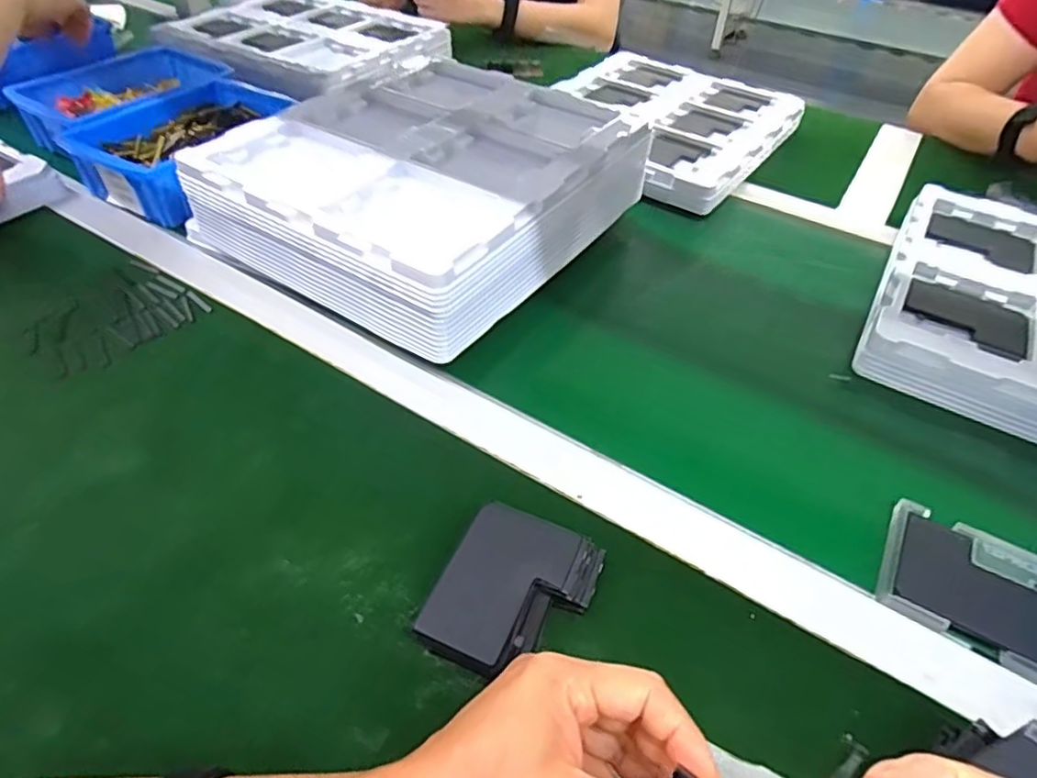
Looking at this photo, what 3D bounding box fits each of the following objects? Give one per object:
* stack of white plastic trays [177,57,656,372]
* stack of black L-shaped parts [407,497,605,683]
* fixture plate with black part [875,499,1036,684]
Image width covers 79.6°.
[{"bbox_3d":[-0.076,-0.180,0.565,0.275,0.100,0.321,30,51,23],"label":"stack of white plastic trays"},{"bbox_3d":[-0.002,0.110,0.338,0.074,0.021,0.089,20,48,15],"label":"stack of black L-shaped parts"},{"bbox_3d":[0.271,0.116,0.365,0.102,0.011,0.082,28,50,21],"label":"fixture plate with black part"}]

